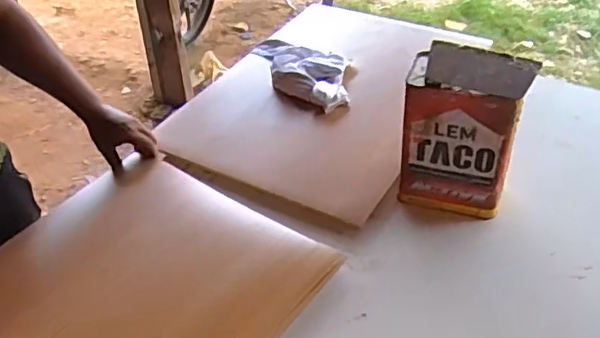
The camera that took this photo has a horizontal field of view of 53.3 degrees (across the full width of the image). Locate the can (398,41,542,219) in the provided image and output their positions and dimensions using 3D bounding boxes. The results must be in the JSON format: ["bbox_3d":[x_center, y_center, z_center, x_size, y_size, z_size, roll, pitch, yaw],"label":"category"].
[{"bbox_3d":[0.253,-0.051,0.942,0.170,0.258,0.089,13,40,18],"label":"can"}]

